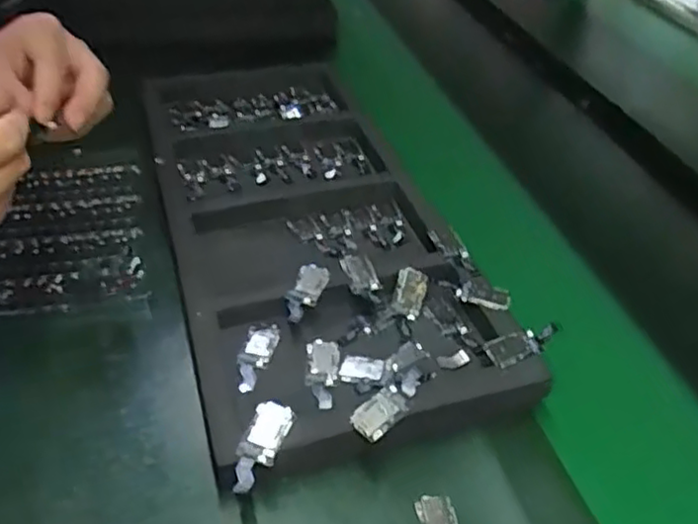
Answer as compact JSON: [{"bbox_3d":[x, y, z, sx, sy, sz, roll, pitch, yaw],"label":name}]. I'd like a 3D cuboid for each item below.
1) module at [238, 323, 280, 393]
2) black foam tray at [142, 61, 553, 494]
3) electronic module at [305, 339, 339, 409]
[{"bbox_3d":[-0.065,0.067,0.469,0.022,0.007,0.056,9,42,3],"label":"module"},{"bbox_3d":[-0.038,-0.049,0.587,0.228,0.049,0.500,-9,44,-16],"label":"black foam tray"},{"bbox_3d":[-0.018,0.076,0.455,0.022,0.004,0.058,3,42,-3],"label":"electronic module"}]

